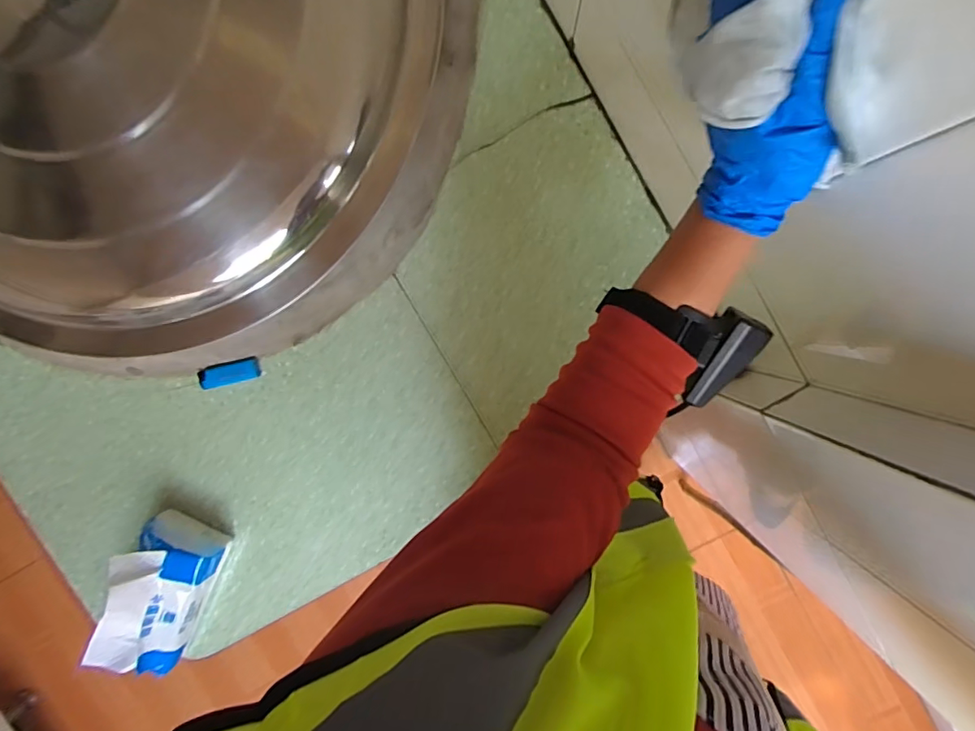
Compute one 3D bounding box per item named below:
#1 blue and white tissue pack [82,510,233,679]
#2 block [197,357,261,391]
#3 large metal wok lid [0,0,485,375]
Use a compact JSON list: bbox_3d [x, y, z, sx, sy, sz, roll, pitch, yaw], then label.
[{"bbox_3d":[-0.405,0.288,0.639,0.096,0.096,0.177,23,98,1],"label":"blue and white tissue pack"},{"bbox_3d":[-0.316,0.009,0.639,0.076,0.007,0.028,-12,96,5],"label":"block"},{"bbox_3d":[-0.394,-0.419,0.560,0.743,0.176,0.845,-12,95,5],"label":"large metal wok lid"}]

